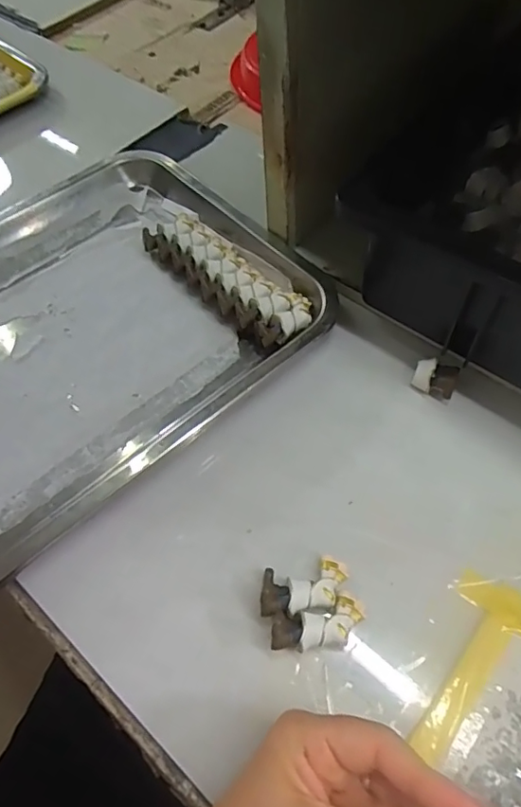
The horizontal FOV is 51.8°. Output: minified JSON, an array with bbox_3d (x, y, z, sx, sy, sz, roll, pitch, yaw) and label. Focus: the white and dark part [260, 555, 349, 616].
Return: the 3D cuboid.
[{"bbox_3d":[0.024,0.098,0.284,0.048,0.023,0.026,-8,59,0],"label":"white and dark part"}]

